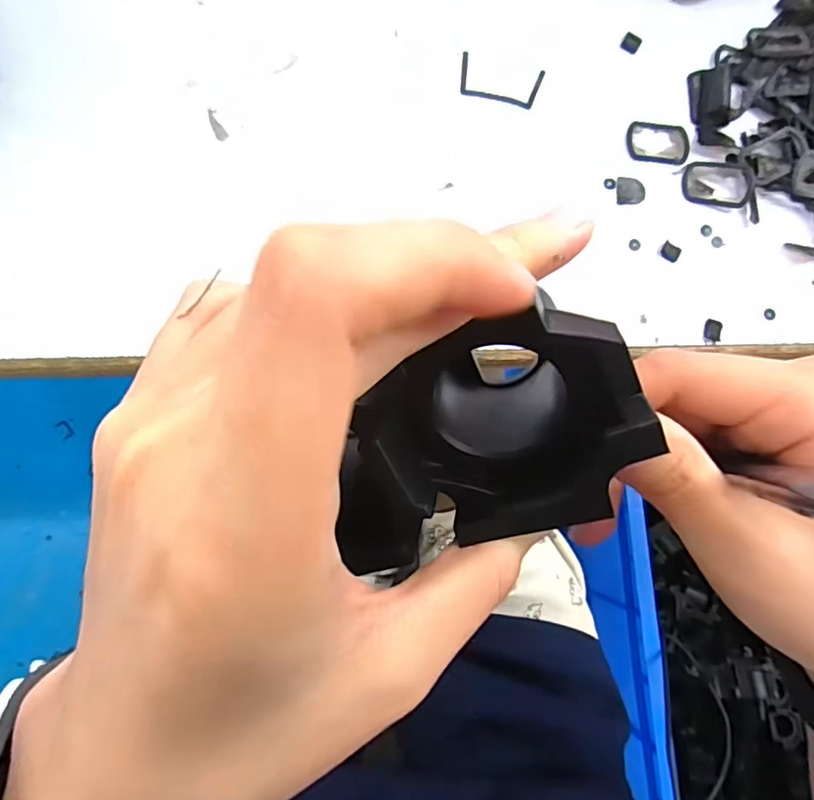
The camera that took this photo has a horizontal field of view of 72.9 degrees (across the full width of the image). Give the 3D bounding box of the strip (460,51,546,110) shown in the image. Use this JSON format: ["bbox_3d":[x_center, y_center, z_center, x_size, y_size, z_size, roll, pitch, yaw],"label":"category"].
[{"bbox_3d":[0.036,-0.122,0.209,0.032,0.004,0.017,13,82,-4],"label":"strip"}]

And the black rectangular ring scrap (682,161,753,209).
[{"bbox_3d":[0.119,-0.084,0.211,0.025,0.005,0.017,10,82,-4],"label":"black rectangular ring scrap"}]

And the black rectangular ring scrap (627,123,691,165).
[{"bbox_3d":[0.097,-0.100,0.211,0.025,0.004,0.017,4,83,-5],"label":"black rectangular ring scrap"}]

